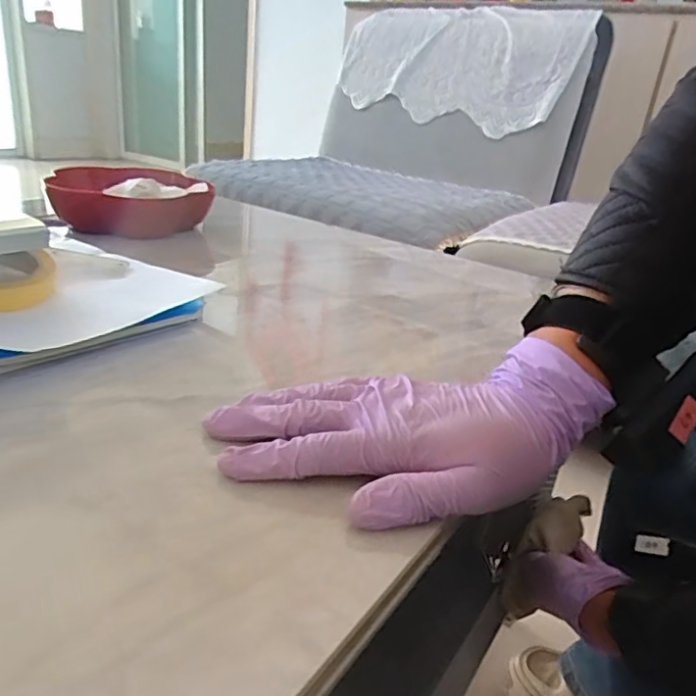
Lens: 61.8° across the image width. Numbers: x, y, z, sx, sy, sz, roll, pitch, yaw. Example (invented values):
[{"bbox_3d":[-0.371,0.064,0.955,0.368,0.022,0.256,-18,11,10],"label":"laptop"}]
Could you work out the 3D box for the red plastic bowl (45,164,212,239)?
[{"bbox_3d":[-0.249,-0.170,0.674,0.172,0.054,0.150,-4,26,-22],"label":"red plastic bowl"}]

